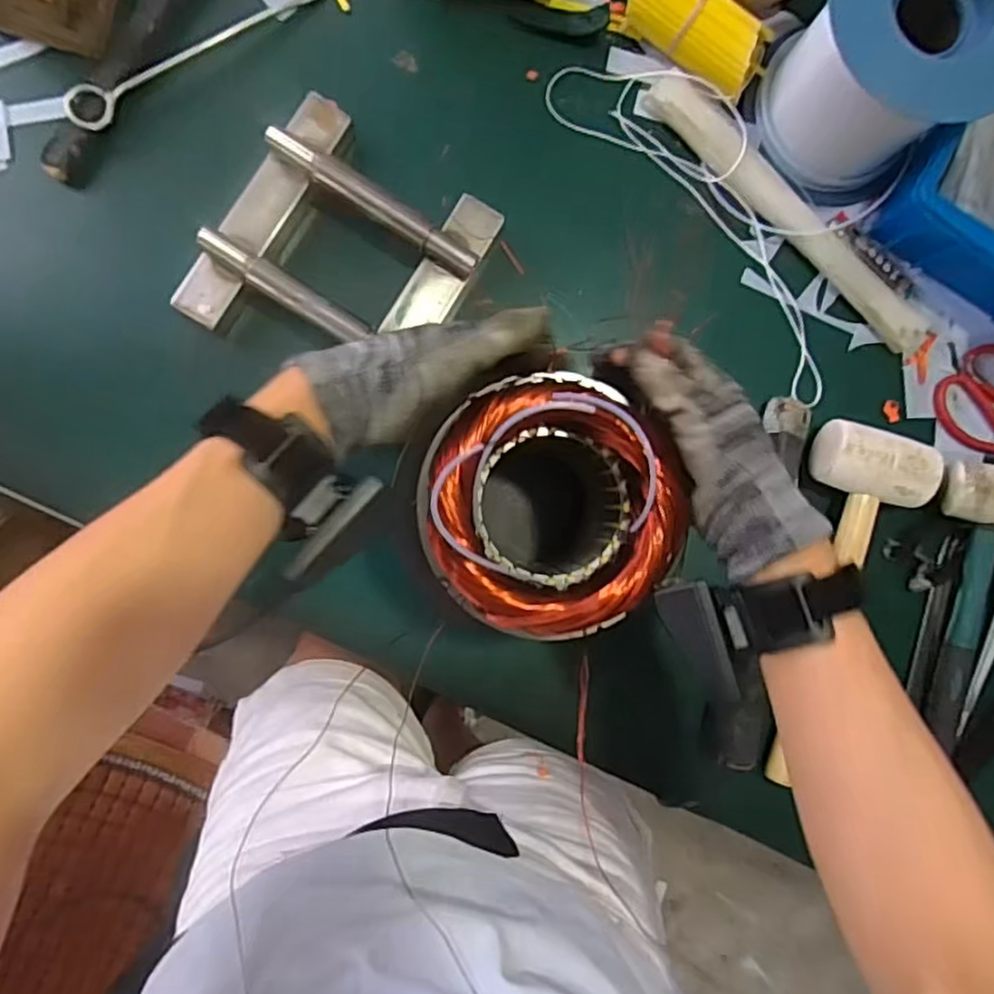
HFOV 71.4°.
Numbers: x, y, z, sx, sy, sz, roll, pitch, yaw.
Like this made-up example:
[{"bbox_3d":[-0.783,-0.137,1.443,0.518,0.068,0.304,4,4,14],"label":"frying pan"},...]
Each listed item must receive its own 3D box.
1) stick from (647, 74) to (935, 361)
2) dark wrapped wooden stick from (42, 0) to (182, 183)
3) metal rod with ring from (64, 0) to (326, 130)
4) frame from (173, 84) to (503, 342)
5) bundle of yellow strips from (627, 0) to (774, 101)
[{"bbox_3d":[0.244,-0.233,0.574,0.297,0.022,0.038,41,86,-4],"label":"stick"},{"bbox_3d":[-0.267,-0.357,0.525,0.026,0.012,0.263,30,87,-4],"label":"dark wrapped wooden stick"},{"bbox_3d":[-0.228,-0.344,0.527,0.215,0.017,0.029,-34,93,-5],"label":"metal rod with ring"},{"bbox_3d":[-0.116,-0.181,0.523,0.175,0.034,0.189,32,87,-4],"label":"frame"},{"bbox_3d":[0.155,-0.376,0.554,0.129,0.050,0.051,29,87,-4],"label":"bundle of yellow strips"}]

